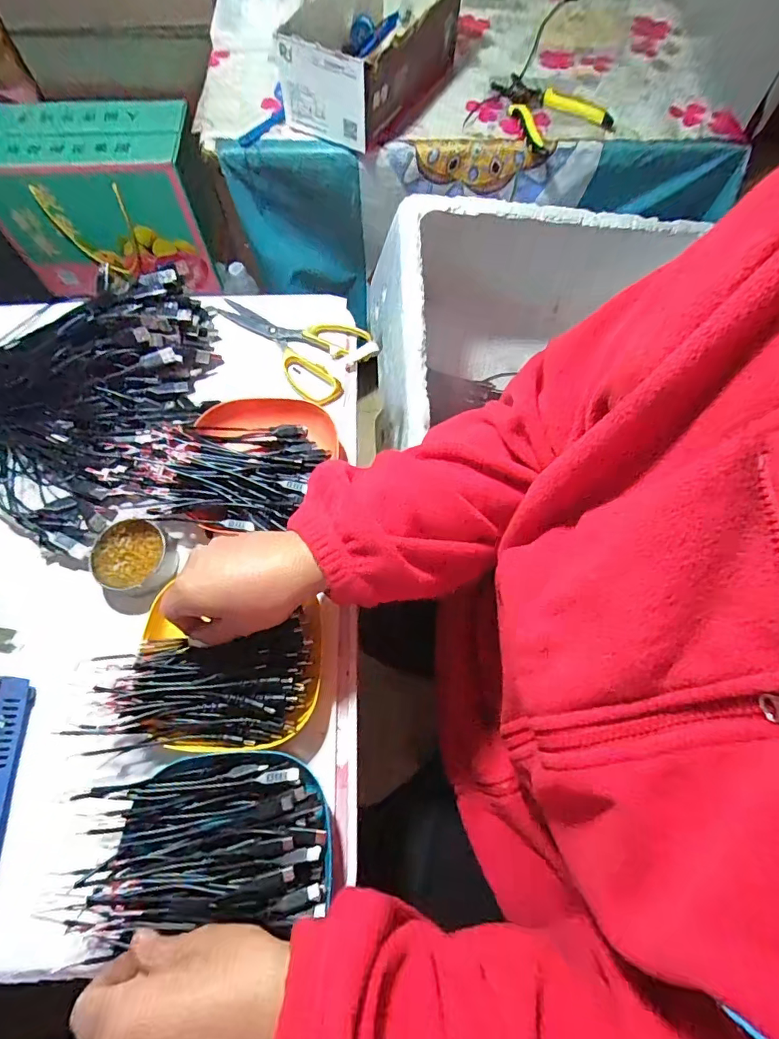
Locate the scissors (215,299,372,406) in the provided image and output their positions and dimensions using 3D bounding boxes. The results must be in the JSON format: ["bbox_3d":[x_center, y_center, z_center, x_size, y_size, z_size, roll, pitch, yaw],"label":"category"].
[{"bbox_3d":[-0.116,-0.188,0.516,0.168,0.018,0.095,23,70,8],"label":"scissors"}]

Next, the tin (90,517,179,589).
[{"bbox_3d":[-0.220,0.032,0.414,0.062,0.023,0.062,0,68,-1],"label":"tin"}]

